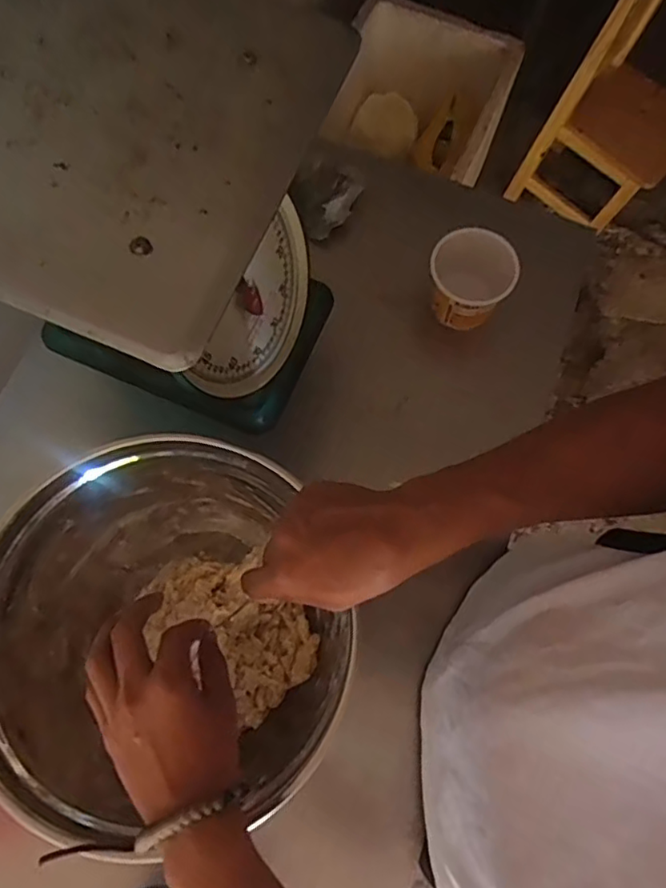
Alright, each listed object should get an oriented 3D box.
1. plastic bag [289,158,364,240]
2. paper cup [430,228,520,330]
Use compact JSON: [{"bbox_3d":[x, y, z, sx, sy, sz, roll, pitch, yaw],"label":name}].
[{"bbox_3d":[-0.015,-0.307,0.731,0.073,0.036,0.089,30,74,8],"label":"plastic bag"},{"bbox_3d":[0.156,-0.181,0.697,0.090,0.113,0.084,0,72,-1],"label":"paper cup"}]

